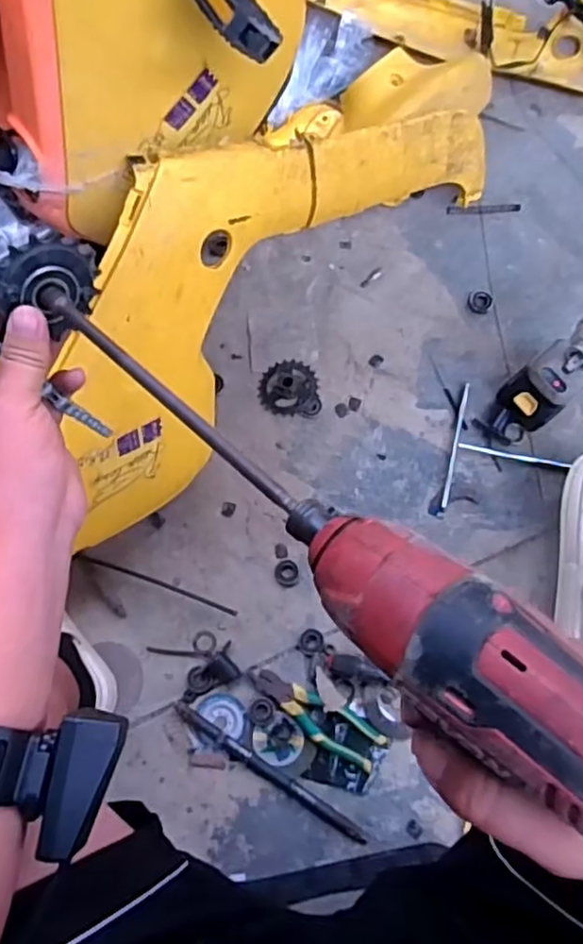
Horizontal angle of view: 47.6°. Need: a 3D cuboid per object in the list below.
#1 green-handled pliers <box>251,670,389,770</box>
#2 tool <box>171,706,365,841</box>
[{"bbox_3d":[0.029,0.325,0.877,0.188,0.023,0.057,26,80,6],"label":"green-handled pliers"},{"bbox_3d":[-0.030,0.396,0.873,0.293,0.011,0.018,33,81,7],"label":"tool"}]

